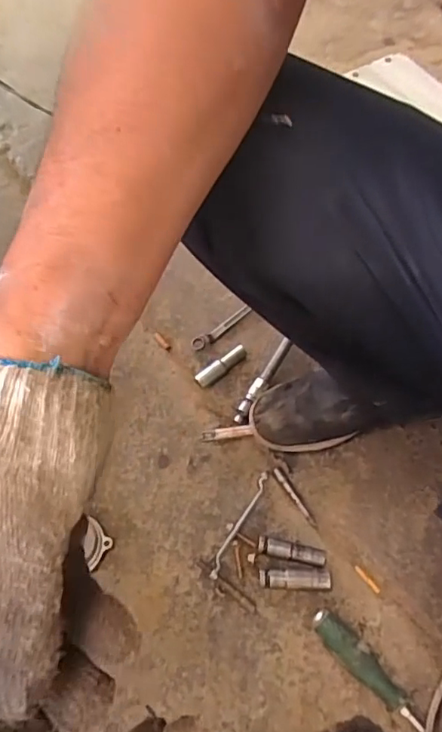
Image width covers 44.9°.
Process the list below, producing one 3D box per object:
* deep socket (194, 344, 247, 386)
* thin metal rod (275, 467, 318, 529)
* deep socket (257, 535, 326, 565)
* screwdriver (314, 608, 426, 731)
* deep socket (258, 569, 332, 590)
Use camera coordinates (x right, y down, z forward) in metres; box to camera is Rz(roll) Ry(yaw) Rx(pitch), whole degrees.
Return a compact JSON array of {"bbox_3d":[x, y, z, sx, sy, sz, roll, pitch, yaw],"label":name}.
[{"bbox_3d":[0.000,0.001,0.706,0.077,0.022,0.017,-36,68,-20],"label":"deep socket"},{"bbox_3d":[0.090,0.161,0.652,0.010,0.014,0.082,-28,64,-16],"label":"thin metal rod"},{"bbox_3d":[0.081,0.212,0.613,0.078,0.016,0.019,12,60,5],"label":"deep socket"},{"bbox_3d":[0.206,0.368,0.520,0.027,0.033,0.307,-38,68,-21],"label":"screwdriver"},{"bbox_3d":[0.083,0.238,0.597,0.079,0.017,0.020,3,60,0],"label":"deep socket"}]

